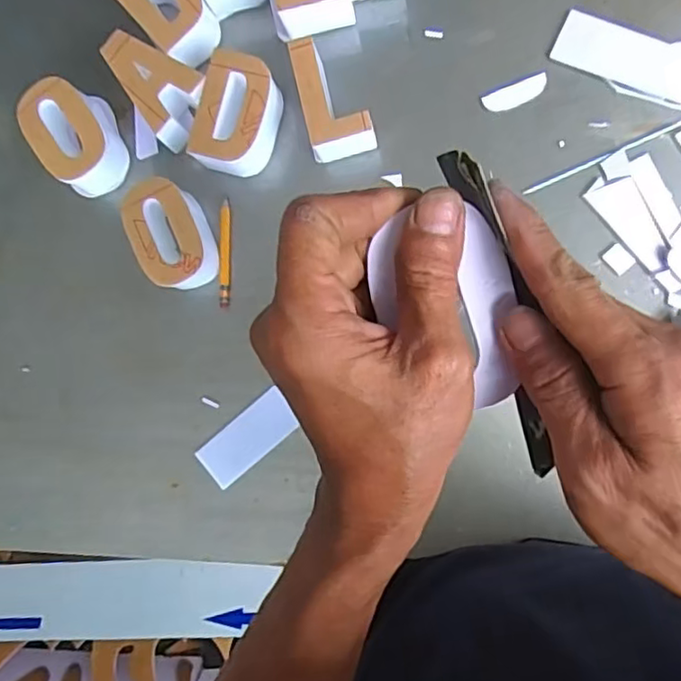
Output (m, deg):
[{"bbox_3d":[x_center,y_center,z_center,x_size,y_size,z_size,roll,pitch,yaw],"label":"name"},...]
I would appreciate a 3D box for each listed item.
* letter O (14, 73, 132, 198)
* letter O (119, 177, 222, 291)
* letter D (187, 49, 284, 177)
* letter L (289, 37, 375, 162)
[{"bbox_3d":[-0.219,-0.169,0.516,0.056,0.048,0.081,-30,85,7],"label":"letter O"},{"bbox_3d":[-0.134,-0.085,0.503,0.057,0.042,0.087,-22,85,7],"label":"letter O"},{"bbox_3d":[-0.080,-0.177,0.497,0.052,0.047,0.083,15,92,9],"label":"letter D"},{"bbox_3d":[-0.004,-0.186,0.485,0.049,0.047,0.088,-12,87,9],"label":"letter L"}]

